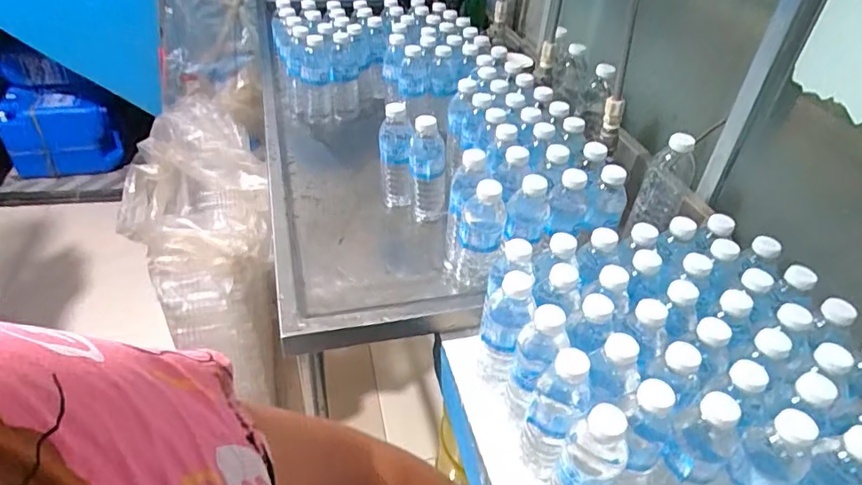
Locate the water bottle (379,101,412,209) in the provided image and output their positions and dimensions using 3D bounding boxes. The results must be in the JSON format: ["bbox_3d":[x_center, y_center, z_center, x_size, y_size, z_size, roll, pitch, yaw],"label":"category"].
[{"bbox_3d":[-0.060,-0.134,0.901,0.052,0.186,0.068,0,39,-8],"label":"water bottle"}]

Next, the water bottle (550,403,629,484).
[{"bbox_3d":[0.145,0.220,0.511,0.055,0.174,0.048,24,42,21],"label":"water bottle"}]

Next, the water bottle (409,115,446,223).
[{"bbox_3d":[-0.005,-0.107,0.863,0.052,0.182,0.058,-2,39,-9],"label":"water bottle"}]

